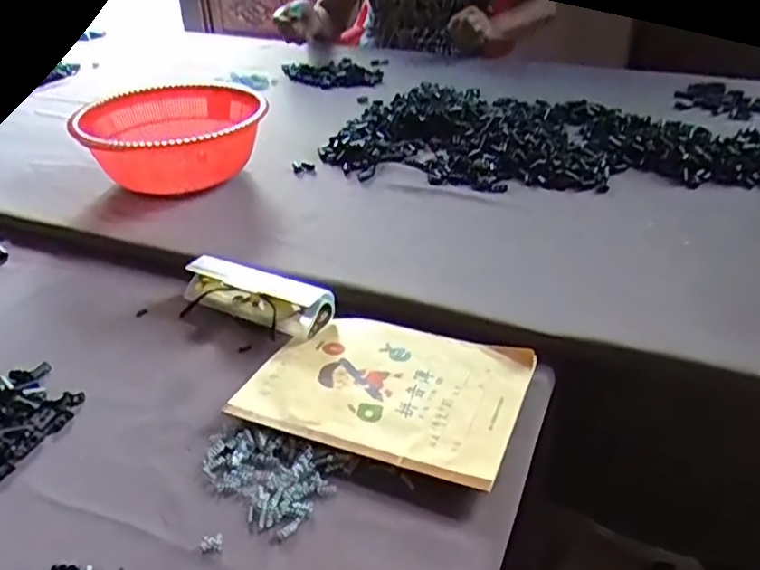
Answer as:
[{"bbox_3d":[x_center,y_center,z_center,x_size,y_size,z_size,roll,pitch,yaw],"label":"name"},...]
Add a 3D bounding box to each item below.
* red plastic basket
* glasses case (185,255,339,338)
[{"bbox_3d":[-0.273,-0.182,0.839,0.181,0.098,0.226,21,39,30],"label":"red plastic basket"},{"bbox_3d":[-0.118,0.009,0.600,0.156,0.038,0.044,16,37,24],"label":"glasses case"}]

